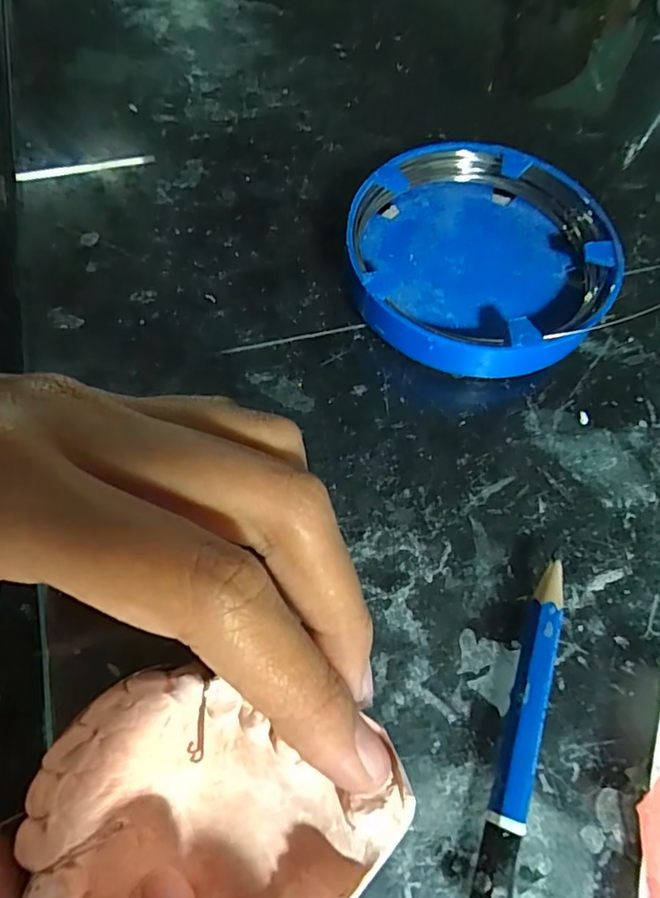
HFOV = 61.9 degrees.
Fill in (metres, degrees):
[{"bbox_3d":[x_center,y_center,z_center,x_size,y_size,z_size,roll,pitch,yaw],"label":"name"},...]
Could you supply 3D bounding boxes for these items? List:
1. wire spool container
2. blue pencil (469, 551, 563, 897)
[{"bbox_3d":[0.046,-0.061,0.170,0.076,0.016,0.084,23,67,7],"label":"wire spool container"},{"bbox_3d":[0.042,0.060,0.119,0.010,0.008,0.073,19,66,6],"label":"blue pencil"}]

